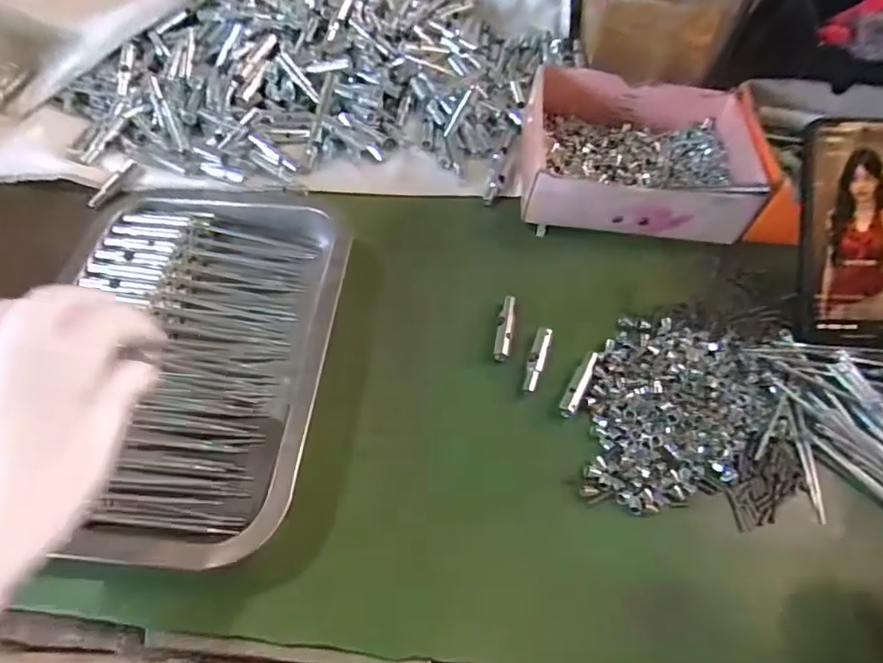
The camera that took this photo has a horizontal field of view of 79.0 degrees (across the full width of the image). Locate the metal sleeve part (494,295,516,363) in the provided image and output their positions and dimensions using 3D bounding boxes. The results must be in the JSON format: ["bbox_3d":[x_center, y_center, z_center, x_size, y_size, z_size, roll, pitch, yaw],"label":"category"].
[{"bbox_3d":[0.046,-0.003,0.383,0.012,0.006,0.053,10,58,3],"label":"metal sleeve part"}]

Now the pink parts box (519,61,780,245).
[{"bbox_3d":[0.159,-0.147,0.438,0.176,0.049,0.135,3,58,-1],"label":"pink parts box"}]

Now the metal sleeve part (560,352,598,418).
[{"bbox_3d":[0.093,0.034,0.360,0.010,0.007,0.053,25,60,12],"label":"metal sleeve part"}]

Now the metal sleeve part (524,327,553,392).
[{"bbox_3d":[0.066,0.020,0.370,0.011,0.009,0.049,18,59,8],"label":"metal sleeve part"}]

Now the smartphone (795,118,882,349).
[{"bbox_3d":[0.296,-0.070,0.379,0.074,0.014,0.157,3,92,7],"label":"smartphone"}]

